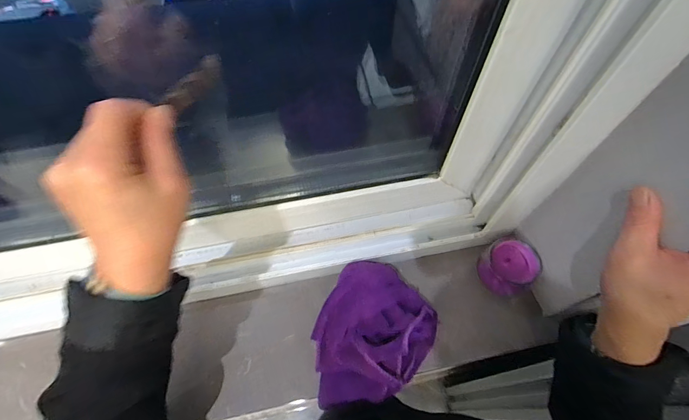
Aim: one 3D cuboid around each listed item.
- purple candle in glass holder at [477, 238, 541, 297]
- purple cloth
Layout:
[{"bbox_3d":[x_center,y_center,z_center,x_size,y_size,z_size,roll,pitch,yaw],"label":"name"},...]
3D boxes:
[{"bbox_3d":[0.193,0.071,0.393,0.056,0.051,0.057,0,59,0],"label":"purple candle in glass holder"},{"bbox_3d":[0.031,0.135,0.351,0.121,0.061,0.155,24,62,14],"label":"purple cloth"}]

